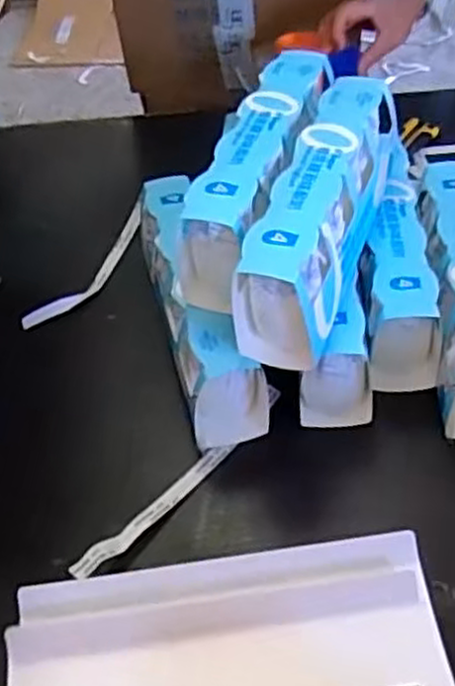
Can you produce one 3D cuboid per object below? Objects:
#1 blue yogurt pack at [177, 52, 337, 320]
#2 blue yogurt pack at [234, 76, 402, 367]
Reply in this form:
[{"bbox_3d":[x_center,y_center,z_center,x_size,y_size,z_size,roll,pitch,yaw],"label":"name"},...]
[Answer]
[{"bbox_3d":[0.030,-0.156,0.683,0.068,0.092,0.265,14,51,17],"label":"blue yogurt pack"},{"bbox_3d":[0.082,-0.112,0.644,0.070,0.098,0.269,14,51,17],"label":"blue yogurt pack"}]

